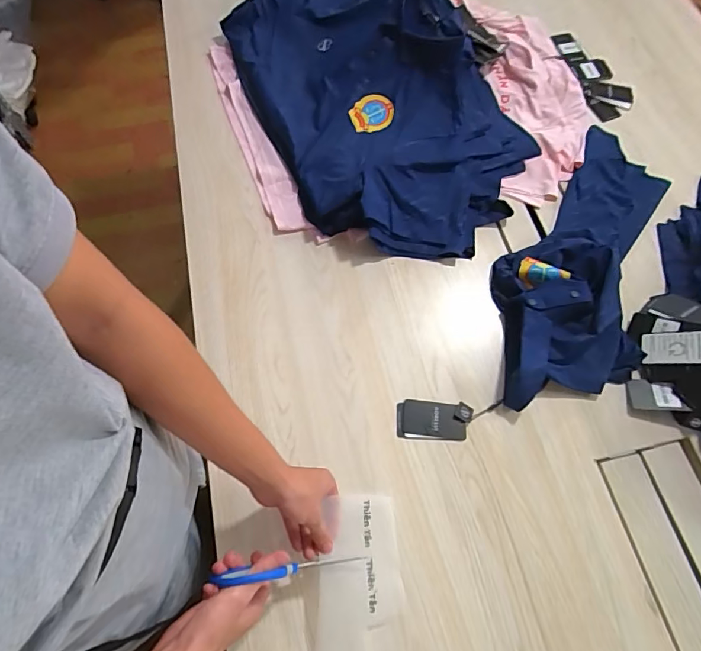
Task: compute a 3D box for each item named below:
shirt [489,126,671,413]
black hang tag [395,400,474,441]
[{"bbox_3d":[0.373,-0.121,0.723,0.231,0.059,0.568,21,69,8],"label":"shirt"},{"bbox_3d":[0.118,0.135,0.644,0.108,0.004,0.055,3,67,1],"label":"black hang tag"}]

